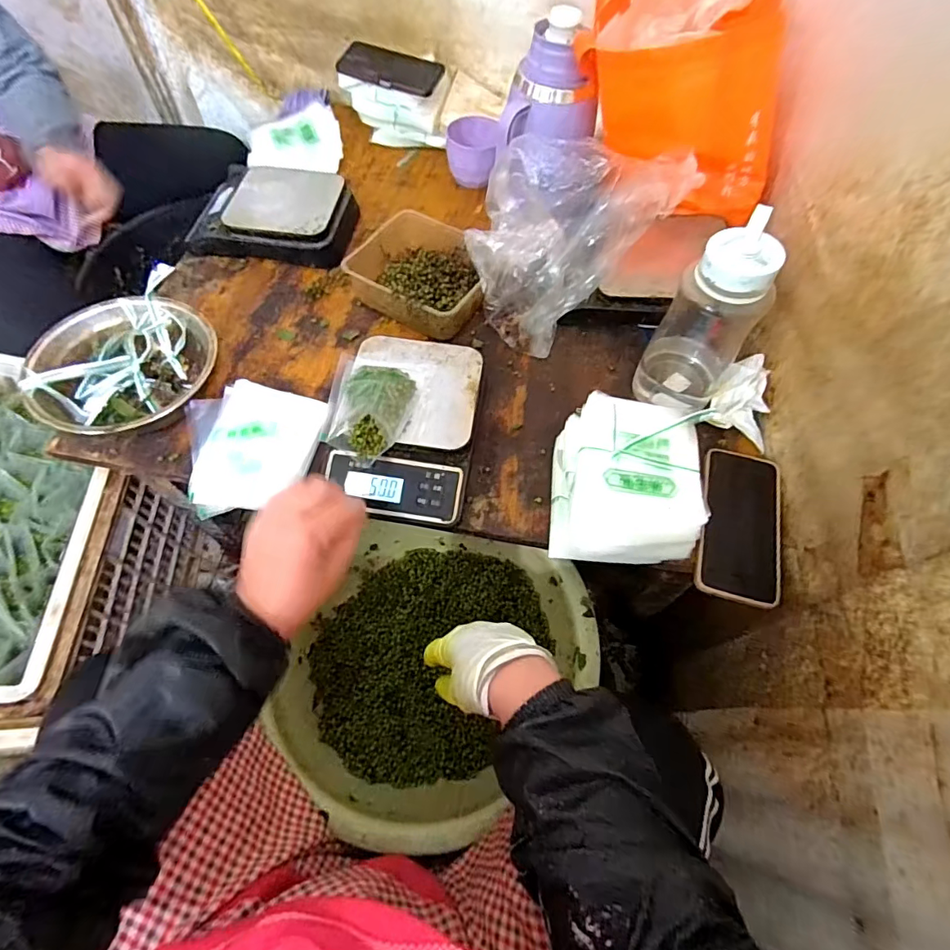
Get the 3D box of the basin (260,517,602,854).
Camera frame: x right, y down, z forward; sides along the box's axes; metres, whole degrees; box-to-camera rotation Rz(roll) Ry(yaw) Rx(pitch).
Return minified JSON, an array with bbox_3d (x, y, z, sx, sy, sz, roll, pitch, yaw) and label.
[{"bbox_3d":[-0.058,0.216,0.593,0.313,0.119,0.344,1,62,-1],"label":"basin"}]

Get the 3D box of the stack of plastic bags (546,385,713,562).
[{"bbox_3d":[0.148,0.009,0.500,0.134,0.088,0.159,11,62,4],"label":"stack of plastic bags"}]

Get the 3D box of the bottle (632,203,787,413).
[{"bbox_3d":[0.245,-0.152,0.520,0.087,0.207,0.079,39,67,17],"label":"bottle"}]

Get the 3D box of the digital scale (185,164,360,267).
[{"bbox_3d":[-0.297,-0.376,0.704,0.222,0.064,0.140,5,62,1],"label":"digital scale"}]

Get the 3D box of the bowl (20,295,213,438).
[{"bbox_3d":[-0.390,-0.125,0.559,0.182,0.065,0.175,1,62,-1],"label":"bowl"}]

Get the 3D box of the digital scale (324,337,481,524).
[{"bbox_3d":[-0.072,-0.054,0.546,0.144,0.051,0.214,9,62,3],"label":"digital scale"}]

